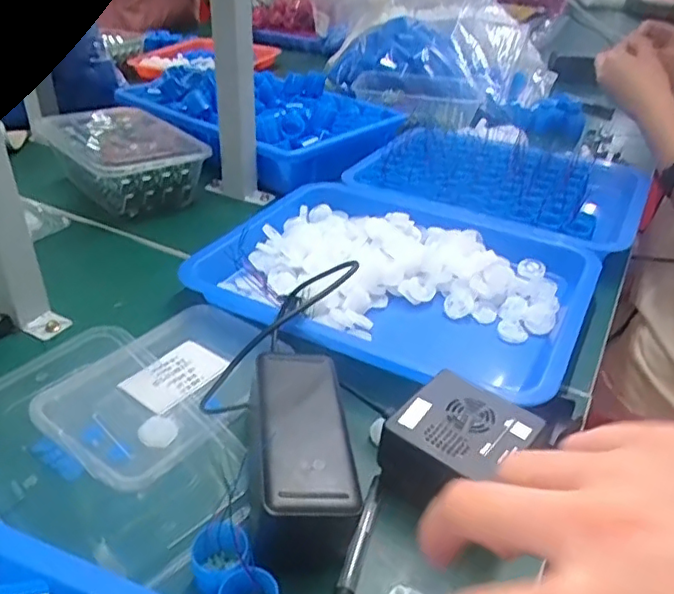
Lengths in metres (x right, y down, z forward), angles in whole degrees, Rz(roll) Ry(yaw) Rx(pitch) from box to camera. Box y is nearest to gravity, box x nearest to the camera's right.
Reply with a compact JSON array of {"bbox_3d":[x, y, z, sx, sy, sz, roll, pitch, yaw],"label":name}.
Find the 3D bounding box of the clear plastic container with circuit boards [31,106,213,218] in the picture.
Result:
[{"bbox_3d":[-0.252,-0.161,0.716,0.139,0.072,0.192,-27,44,-35],"label":"clear plastic container with circuit boards"}]

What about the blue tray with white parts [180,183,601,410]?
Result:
[{"bbox_3d":[0.061,-0.025,0.565,0.328,0.033,0.276,19,38,22],"label":"blue tray with white parts"}]

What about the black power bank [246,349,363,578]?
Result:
[{"bbox_3d":[-0.024,0.093,0.366,0.059,0.046,0.128,-3,35,-8],"label":"black power bank"}]

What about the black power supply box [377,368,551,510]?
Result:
[{"bbox_3d":[0.078,0.094,0.374,0.075,0.046,0.076,28,42,31],"label":"black power supply box"}]

